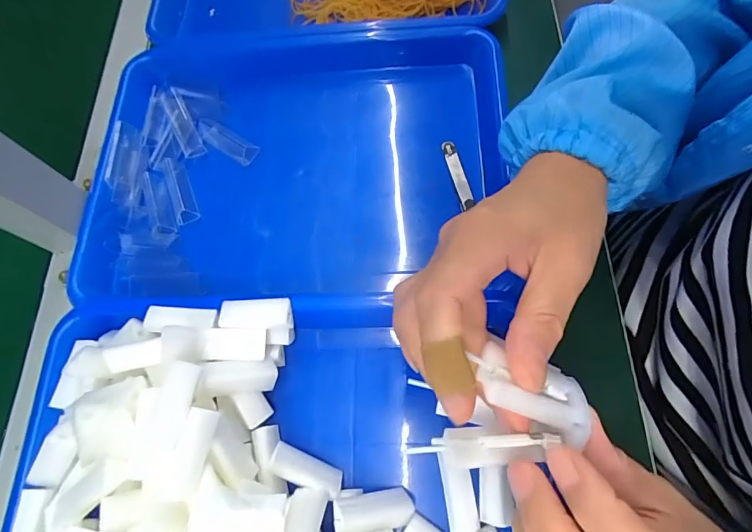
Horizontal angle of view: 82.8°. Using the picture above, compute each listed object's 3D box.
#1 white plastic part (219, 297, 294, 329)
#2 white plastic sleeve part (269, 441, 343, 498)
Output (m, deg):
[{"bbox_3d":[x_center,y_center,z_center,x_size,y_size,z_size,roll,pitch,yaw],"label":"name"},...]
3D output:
[{"bbox_3d":[-0.078,0.031,0.280,0.047,0.008,0.019,-1,69,5],"label":"white plastic part"},{"bbox_3d":[-0.042,0.124,0.261,0.045,0.019,0.015,26,72,-6],"label":"white plastic sleeve part"}]

